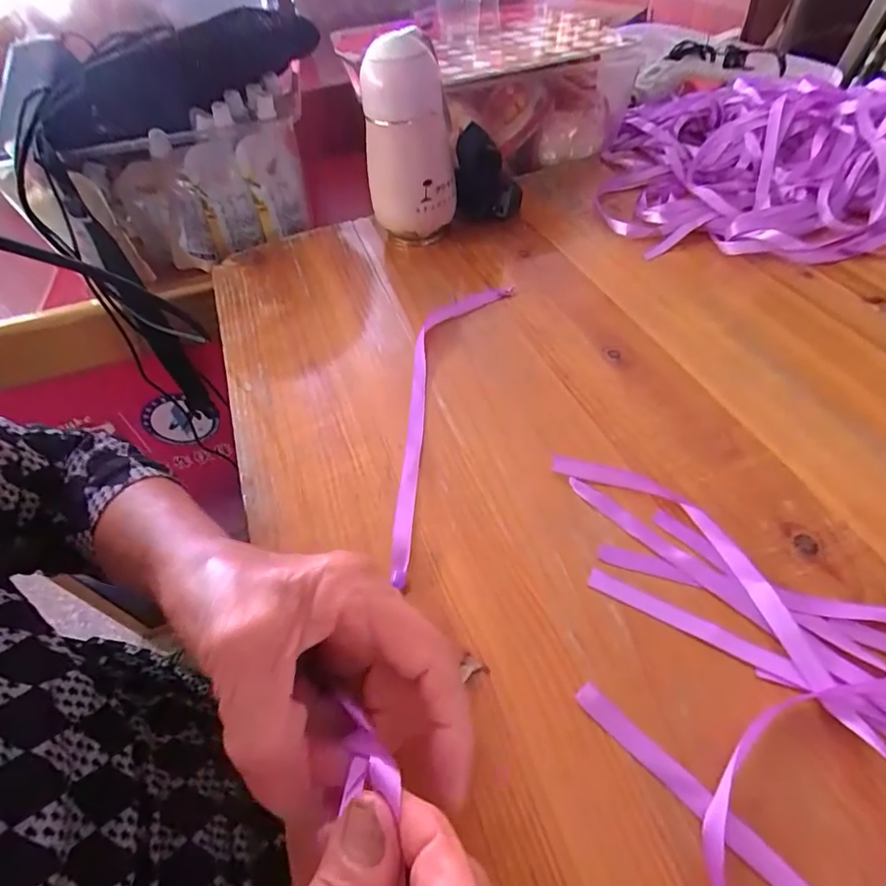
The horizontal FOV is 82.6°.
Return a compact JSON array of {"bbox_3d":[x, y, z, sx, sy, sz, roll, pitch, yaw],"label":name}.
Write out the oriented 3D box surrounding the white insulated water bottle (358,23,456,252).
[{"bbox_3d":[-0.031,-0.256,0.433,0.073,0.143,0.088,-8,50,-1],"label":"white insulated water bottle"}]

